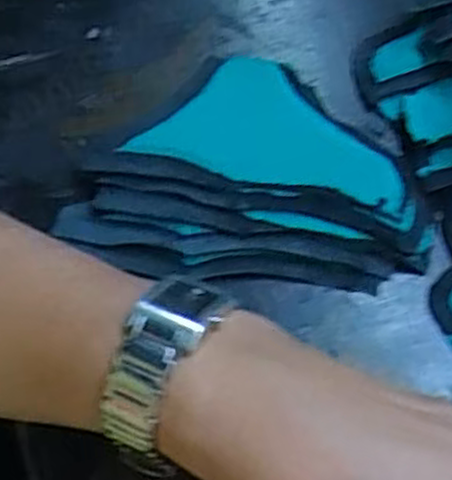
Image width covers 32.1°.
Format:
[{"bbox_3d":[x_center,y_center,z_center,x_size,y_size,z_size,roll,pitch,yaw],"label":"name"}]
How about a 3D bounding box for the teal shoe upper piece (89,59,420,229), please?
[{"bbox_3d":[0.020,-0.051,0.357,0.131,0.018,0.076,11,63,4],"label":"teal shoe upper piece"}]

